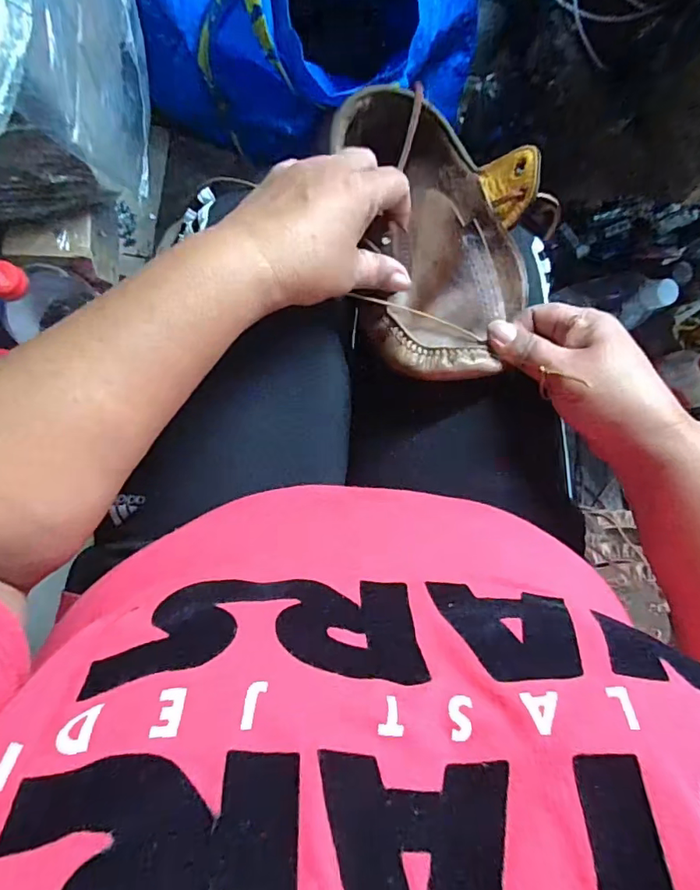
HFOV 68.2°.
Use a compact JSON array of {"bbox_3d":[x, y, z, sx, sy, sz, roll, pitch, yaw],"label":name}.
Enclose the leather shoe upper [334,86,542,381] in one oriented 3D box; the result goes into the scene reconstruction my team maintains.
[{"bbox_3d":[0.058,-0.150,0.346,0.106,0.064,0.215,-6,79,-7],"label":"leather shoe upper"}]

